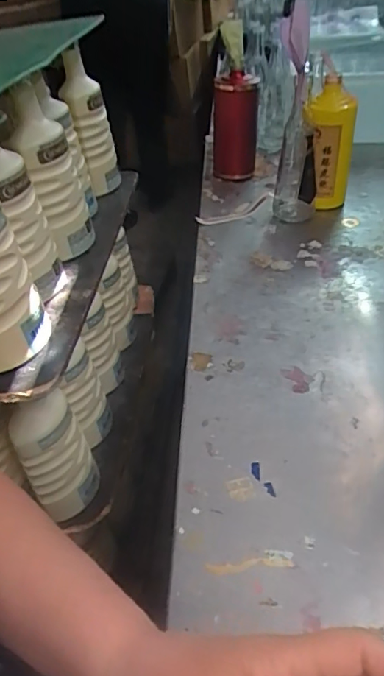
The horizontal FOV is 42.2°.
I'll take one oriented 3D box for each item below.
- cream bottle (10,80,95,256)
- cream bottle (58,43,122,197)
[{"bbox_3d":[-0.182,-0.208,0.651,0.065,0.217,0.059,-11,40,-3],"label":"cream bottle"},{"bbox_3d":[-0.158,-0.330,0.780,0.061,0.218,0.078,-11,40,-3],"label":"cream bottle"}]

